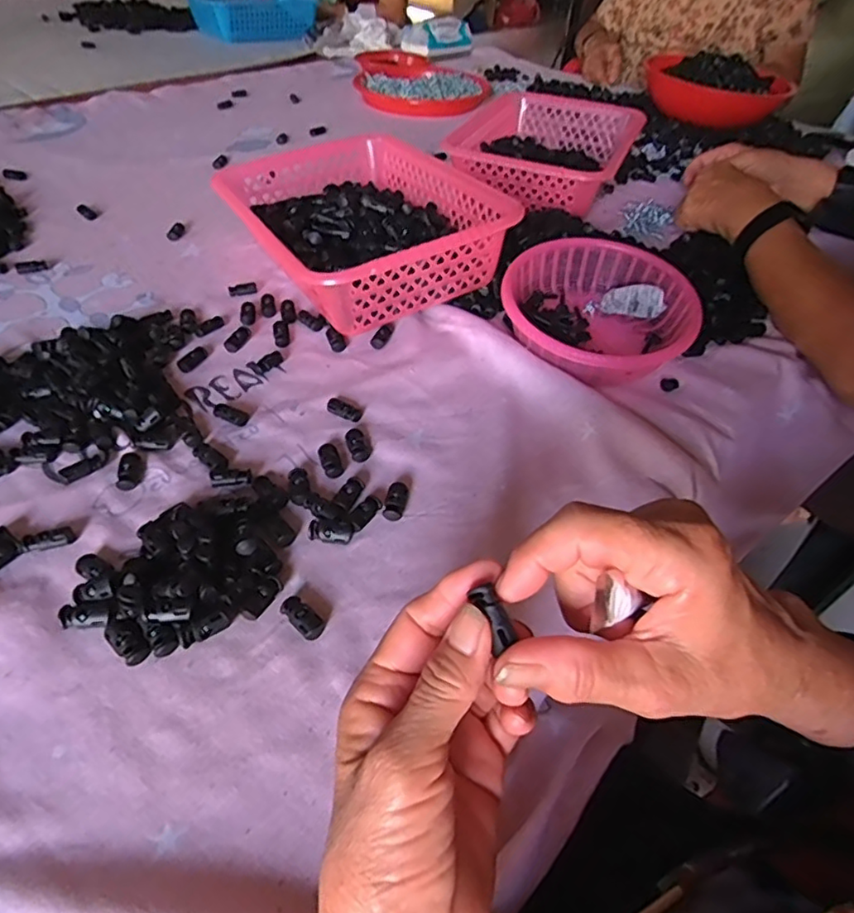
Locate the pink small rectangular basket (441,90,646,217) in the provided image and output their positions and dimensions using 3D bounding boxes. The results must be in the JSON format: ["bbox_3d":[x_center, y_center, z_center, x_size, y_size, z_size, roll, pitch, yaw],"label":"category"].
[{"bbox_3d":[0.160,-0.416,0.814,0.224,0.071,0.282,17,47,10],"label":"pink small rectangular basket"}]

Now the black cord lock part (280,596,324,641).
[{"bbox_3d":[-0.071,0.092,0.340,0.028,0.008,0.014,38,54,26],"label":"black cord lock part"}]

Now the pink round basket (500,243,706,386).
[{"bbox_3d":[0.151,-0.130,0.540,0.161,0.064,0.159,3,47,-3],"label":"pink round basket"}]

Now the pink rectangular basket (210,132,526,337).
[{"bbox_3d":[-0.075,-0.236,0.601,0.206,0.092,0.287,-22,51,-25],"label":"pink rectangular basket"}]

